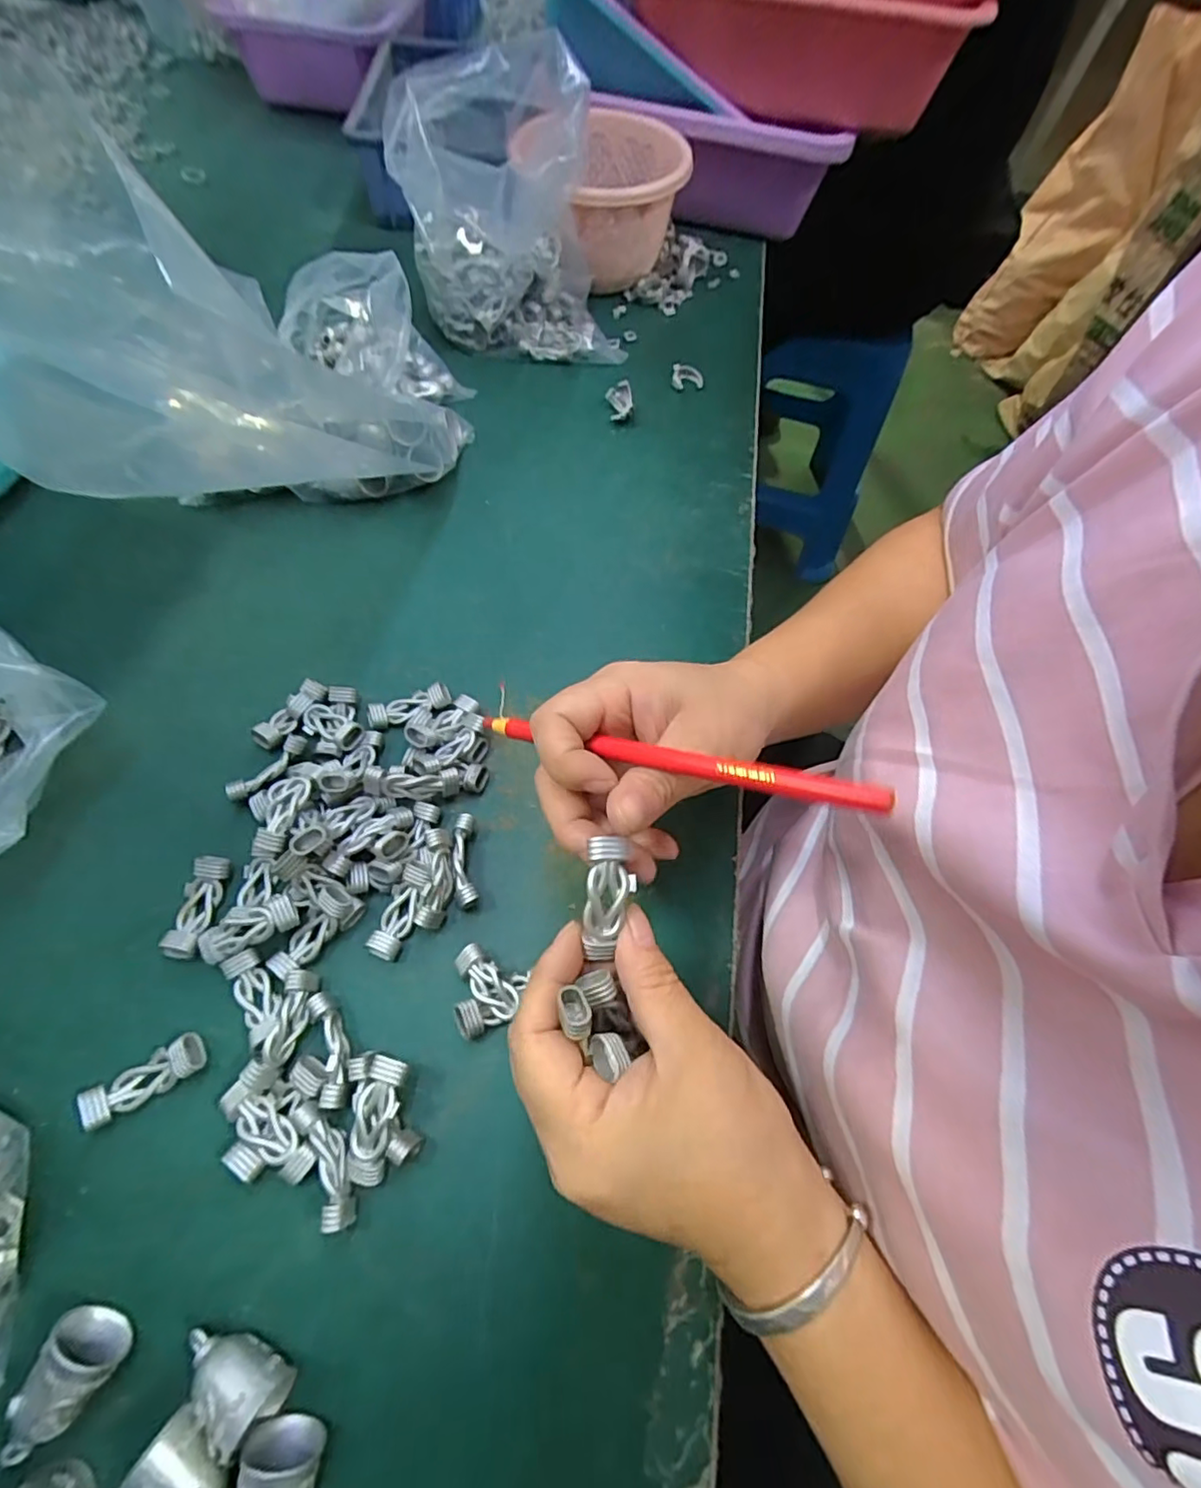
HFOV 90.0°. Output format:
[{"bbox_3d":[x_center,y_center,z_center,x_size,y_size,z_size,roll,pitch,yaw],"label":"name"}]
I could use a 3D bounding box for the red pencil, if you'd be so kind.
[{"bbox_3d":[0.020,0.004,0.230,0.166,0.006,0.009,11,59,29],"label":"red pencil"}]

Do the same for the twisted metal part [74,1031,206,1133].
[{"bbox_3d":[-0.187,0.137,0.247,0.044,0.010,0.017,-27,67,-17],"label":"twisted metal part"}]

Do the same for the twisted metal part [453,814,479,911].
[{"bbox_3d":[-0.066,0.059,0.296,0.011,0.016,0.046,-7,63,-7],"label":"twisted metal part"}]

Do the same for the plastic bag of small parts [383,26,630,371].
[{"bbox_3d":[-0.067,-0.381,0.440,0.138,0.153,0.141,-25,66,-16],"label":"plastic bag of small parts"}]

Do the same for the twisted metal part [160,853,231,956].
[{"bbox_3d":[-0.189,0.076,0.281,0.018,0.013,0.046,7,62,0],"label":"twisted metal part"}]

